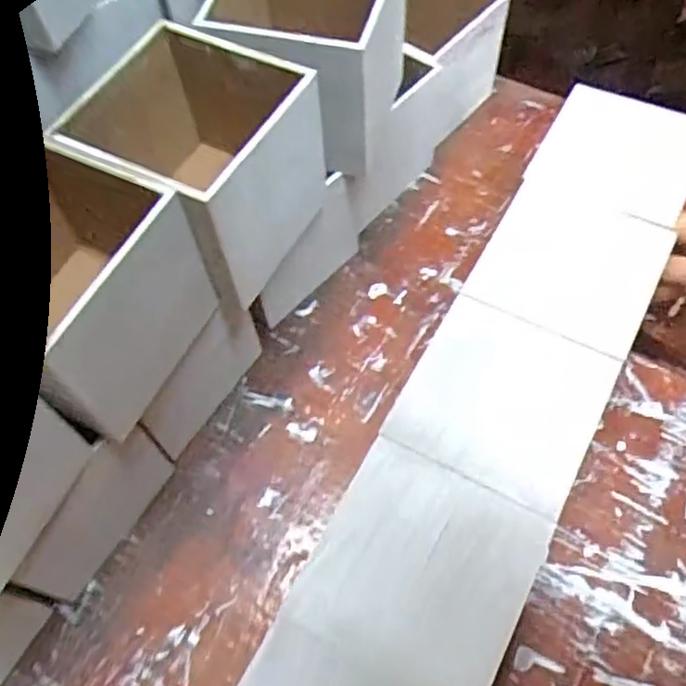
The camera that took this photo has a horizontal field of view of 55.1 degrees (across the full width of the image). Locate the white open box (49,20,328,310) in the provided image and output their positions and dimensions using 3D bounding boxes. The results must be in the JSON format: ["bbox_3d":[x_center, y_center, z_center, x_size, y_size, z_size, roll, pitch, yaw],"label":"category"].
[{"bbox_3d":[-0.089,-0.112,0.426,0.113,0.118,0.117,24,65,16],"label":"white open box"}]

